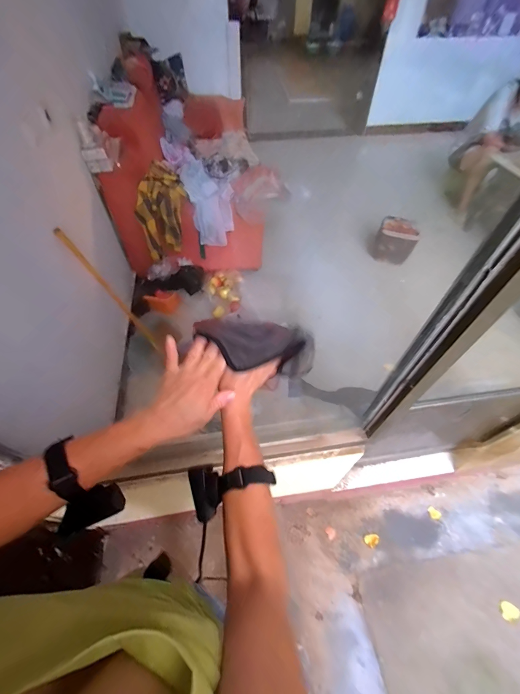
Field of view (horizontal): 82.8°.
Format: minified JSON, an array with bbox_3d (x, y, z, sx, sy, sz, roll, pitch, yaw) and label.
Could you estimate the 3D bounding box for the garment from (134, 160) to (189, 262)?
[{"bbox_3d":[-0.552,-0.754,1.685,0.282,0.417,0.149,-25,58,-17],"label":"garment"}]

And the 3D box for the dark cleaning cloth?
[{"bbox_3d":[0.003,0.003,0.436,0.194,0.072,0.051,15,51,-23],"label":"dark cleaning cloth"}]

